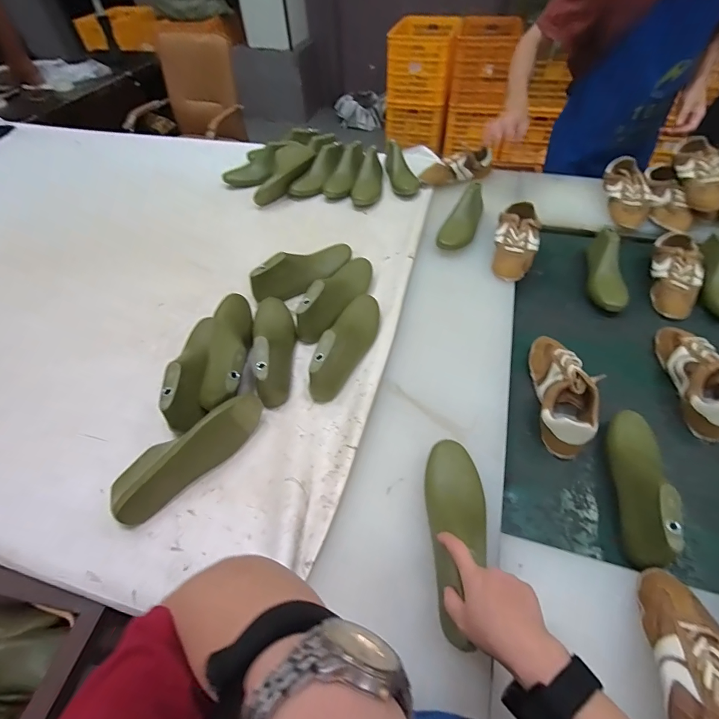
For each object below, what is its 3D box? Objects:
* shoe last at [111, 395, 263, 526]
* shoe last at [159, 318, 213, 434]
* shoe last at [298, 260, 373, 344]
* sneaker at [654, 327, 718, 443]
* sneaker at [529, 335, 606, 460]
[{"bbox_3d":[-0.264,0.135,0.587,0.084,0.076,0.246,36,63,27],"label":"shoe last"},{"bbox_3d":[-0.298,0.013,0.673,0.062,0.074,0.244,-9,52,-3],"label":"shoe last"},{"bbox_3d":[-0.038,-0.141,0.771,0.070,0.083,0.249,18,56,17],"label":"shoe last"},{"bbox_3d":[0.611,0.022,0.690,0.077,0.079,0.245,4,53,7],"label":"sneaker"},{"bbox_3d":[0.362,0.048,0.675,0.087,0.066,0.242,6,53,9],"label":"sneaker"}]

